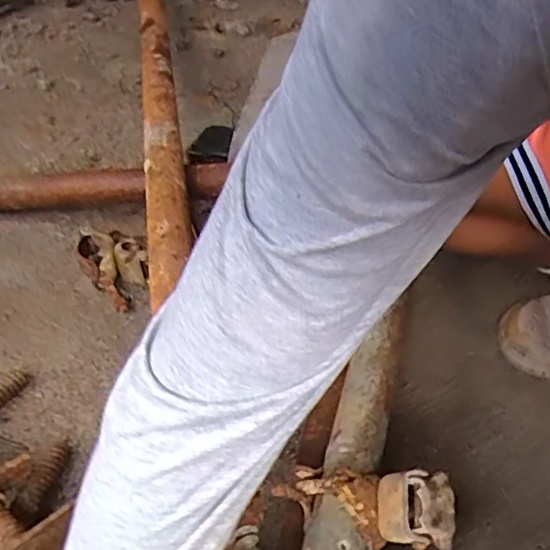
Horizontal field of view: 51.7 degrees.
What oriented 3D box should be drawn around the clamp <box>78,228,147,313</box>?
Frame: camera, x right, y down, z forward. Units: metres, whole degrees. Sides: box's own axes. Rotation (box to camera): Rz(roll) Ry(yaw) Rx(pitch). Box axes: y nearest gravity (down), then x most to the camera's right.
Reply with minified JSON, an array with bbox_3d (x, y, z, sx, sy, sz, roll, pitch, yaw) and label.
[{"bbox_3d":[-0.219,-0.018,0.764,0.085,0.056,0.152,-10,48,-14],"label":"clamp"}]

